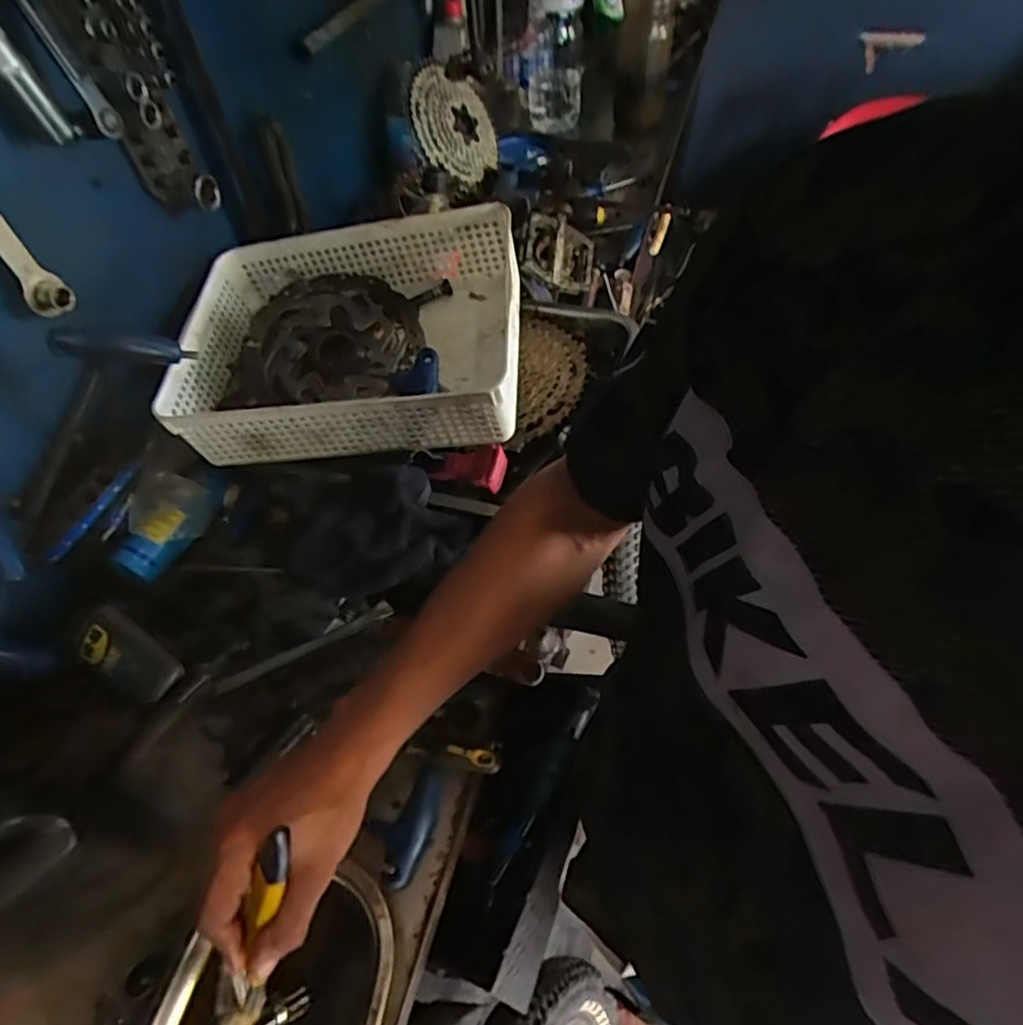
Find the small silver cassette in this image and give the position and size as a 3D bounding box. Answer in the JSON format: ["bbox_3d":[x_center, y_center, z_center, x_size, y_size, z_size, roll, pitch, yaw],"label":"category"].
[{"bbox_3d":[-0.081,-0.601,0.996,0.144,0.166,0.047,-39,24,-27],"label":"small silver cassette"}]

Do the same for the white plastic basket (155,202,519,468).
[{"bbox_3d":[-0.159,-0.172,0.643,0.327,0.099,0.247,0,56,2],"label":"white plastic basket"}]

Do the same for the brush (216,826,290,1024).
[{"bbox_3d":[-0.157,0.257,0.393,0.033,0.161,0.015,25,22,18],"label":"brush"}]

